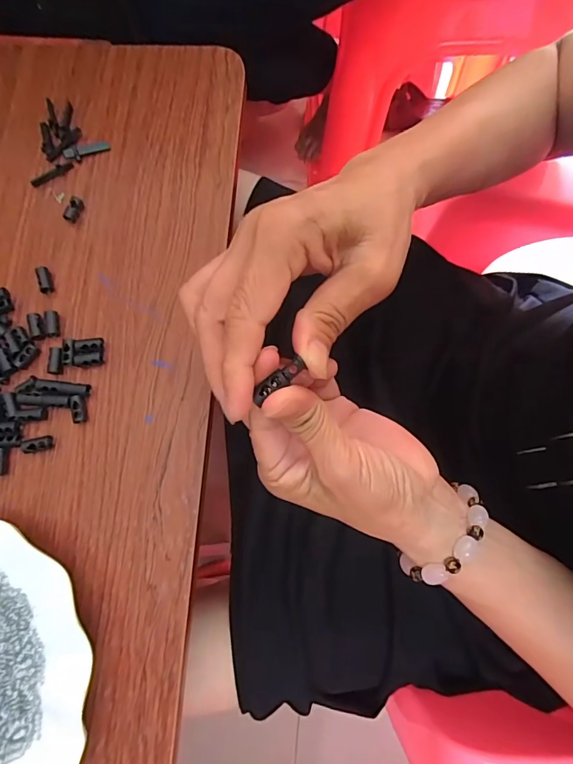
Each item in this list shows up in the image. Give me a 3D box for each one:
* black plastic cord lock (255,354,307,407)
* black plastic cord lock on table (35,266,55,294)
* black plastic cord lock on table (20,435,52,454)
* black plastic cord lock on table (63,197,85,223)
[{"bbox_3d":[-0.004,-0.001,0.193,0.027,0.004,0.007,-34,76,-3],"label":"black plastic cord lock"},{"bbox_3d":[-0.180,-0.076,0.318,0.009,0.009,0.020,-22,75,-4],"label":"black plastic cord lock on table"},{"bbox_3d":[-0.169,0.042,0.289,0.020,0.010,0.010,-13,75,-2],"label":"black plastic cord lock on table"},{"bbox_3d":[-0.165,-0.133,0.330,0.008,0.010,0.019,22,76,7],"label":"black plastic cord lock on table"}]

